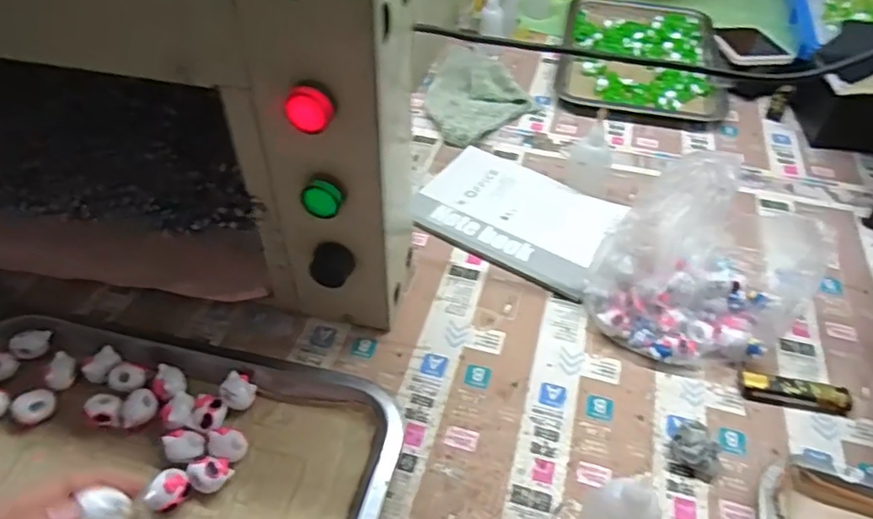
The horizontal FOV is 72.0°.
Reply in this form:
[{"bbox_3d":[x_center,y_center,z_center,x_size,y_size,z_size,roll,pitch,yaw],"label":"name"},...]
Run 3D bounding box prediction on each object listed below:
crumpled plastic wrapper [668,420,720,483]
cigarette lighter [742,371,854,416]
[{"bbox_3d":[0.186,0.135,0.425,0.035,0.017,0.031,32,53,26],"label":"crumpled plastic wrapper"},{"bbox_3d":[0.276,0.102,0.461,0.078,0.014,0.021,9,47,7],"label":"cigarette lighter"}]

